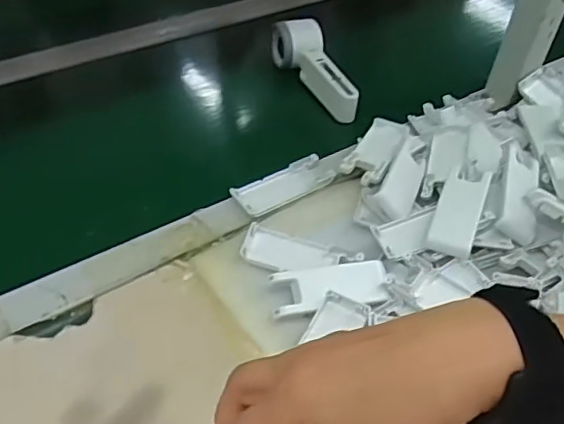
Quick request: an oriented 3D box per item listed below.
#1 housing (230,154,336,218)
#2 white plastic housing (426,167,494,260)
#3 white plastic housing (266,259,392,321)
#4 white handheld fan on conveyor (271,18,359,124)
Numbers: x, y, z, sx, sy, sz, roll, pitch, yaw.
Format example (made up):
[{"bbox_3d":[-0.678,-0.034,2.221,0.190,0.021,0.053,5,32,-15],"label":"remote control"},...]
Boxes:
[{"bbox_3d":[0.002,-0.026,0.591,0.105,0.014,0.041,-27,54,-28],"label":"housing"},{"bbox_3d":[0.161,0.000,0.526,0.039,0.033,0.091,20,47,12],"label":"white plastic housing"},{"bbox_3d":[0.042,0.064,0.491,0.099,0.009,0.042,-6,47,-12],"label":"white plastic housing"},{"bbox_3d":[0.038,-0.172,0.696,0.055,0.052,0.149,-11,48,-17],"label":"white handheld fan on conveyor"}]

